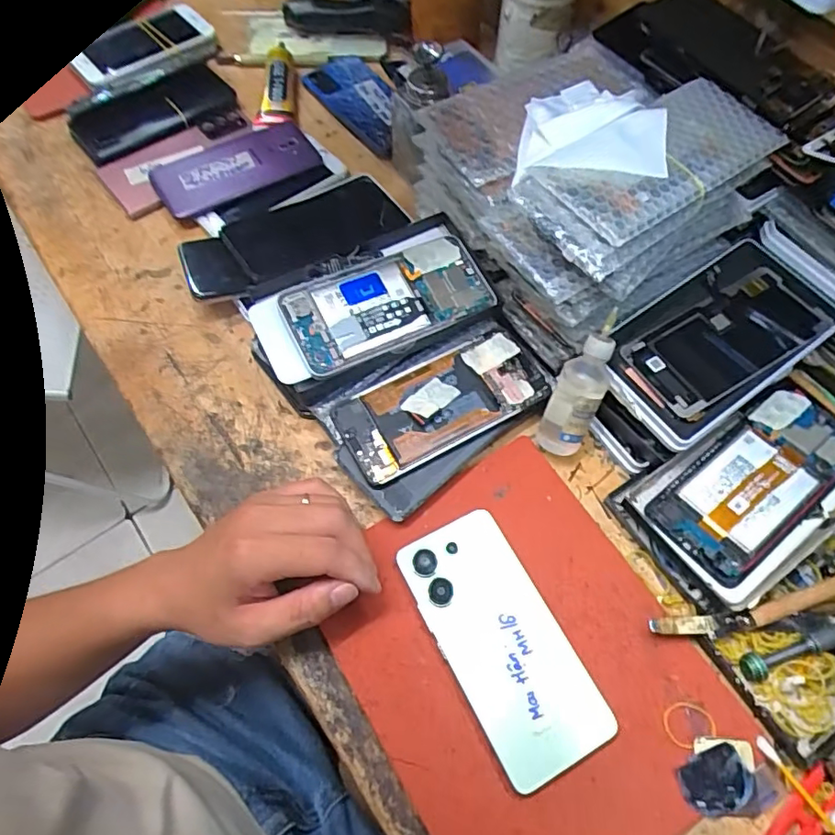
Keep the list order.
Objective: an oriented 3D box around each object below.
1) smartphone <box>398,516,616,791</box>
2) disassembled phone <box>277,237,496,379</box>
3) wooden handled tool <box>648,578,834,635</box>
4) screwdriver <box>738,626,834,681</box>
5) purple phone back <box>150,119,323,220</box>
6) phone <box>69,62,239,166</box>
[{"bbox_3d":[0.054,0.143,0.371,0.076,0.010,0.158,-26,66,-14],"label":"smartphone"},{"bbox_3d":[-0.021,-0.089,0.448,0.161,0.009,0.075,-22,79,-13],"label":"disassembled phone"},{"bbox_3d":[0.230,0.123,0.374,0.161,0.012,0.017,-11,64,-6],"label":"wooden handled tool"},{"bbox_3d":[0.264,0.146,0.374,0.115,0.012,0.015,-14,64,-8],"label":"screwdriver"},{"bbox_3d":[-0.172,-0.239,0.554,0.155,0.013,0.080,-28,67,-14],"label":"purple phone back"},{"bbox_3d":[-0.255,-0.301,0.563,0.157,0.015,0.072,-31,68,-15],"label":"phone"}]

